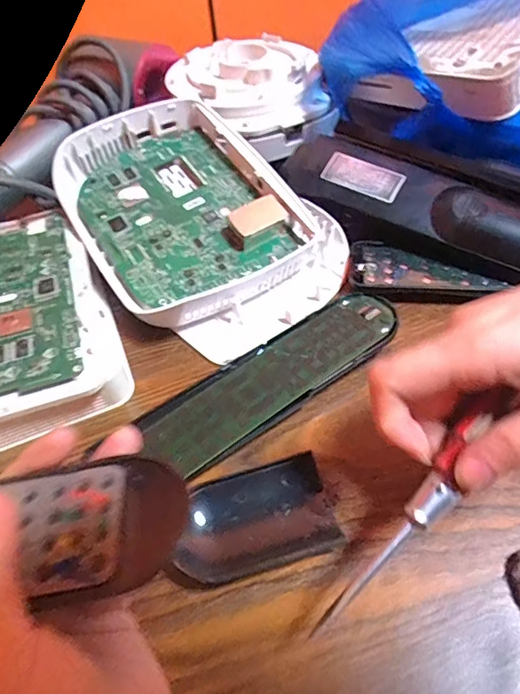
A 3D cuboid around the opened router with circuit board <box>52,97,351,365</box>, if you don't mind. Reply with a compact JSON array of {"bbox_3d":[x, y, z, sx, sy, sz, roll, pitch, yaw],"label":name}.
[{"bbox_3d":[-0.047,-0.087,0.349,0.143,0.045,0.202,-36,63,-19],"label":"opened router with circuit board"}]

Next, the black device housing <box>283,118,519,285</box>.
[{"bbox_3d":[0.116,-0.100,0.339,0.196,0.026,0.080,32,84,16],"label":"black device housing"}]

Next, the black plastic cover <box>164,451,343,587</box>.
[{"bbox_3d":[-0.005,0.080,0.236,0.078,0.017,0.049,-16,58,-8],"label":"black plastic cover"}]

